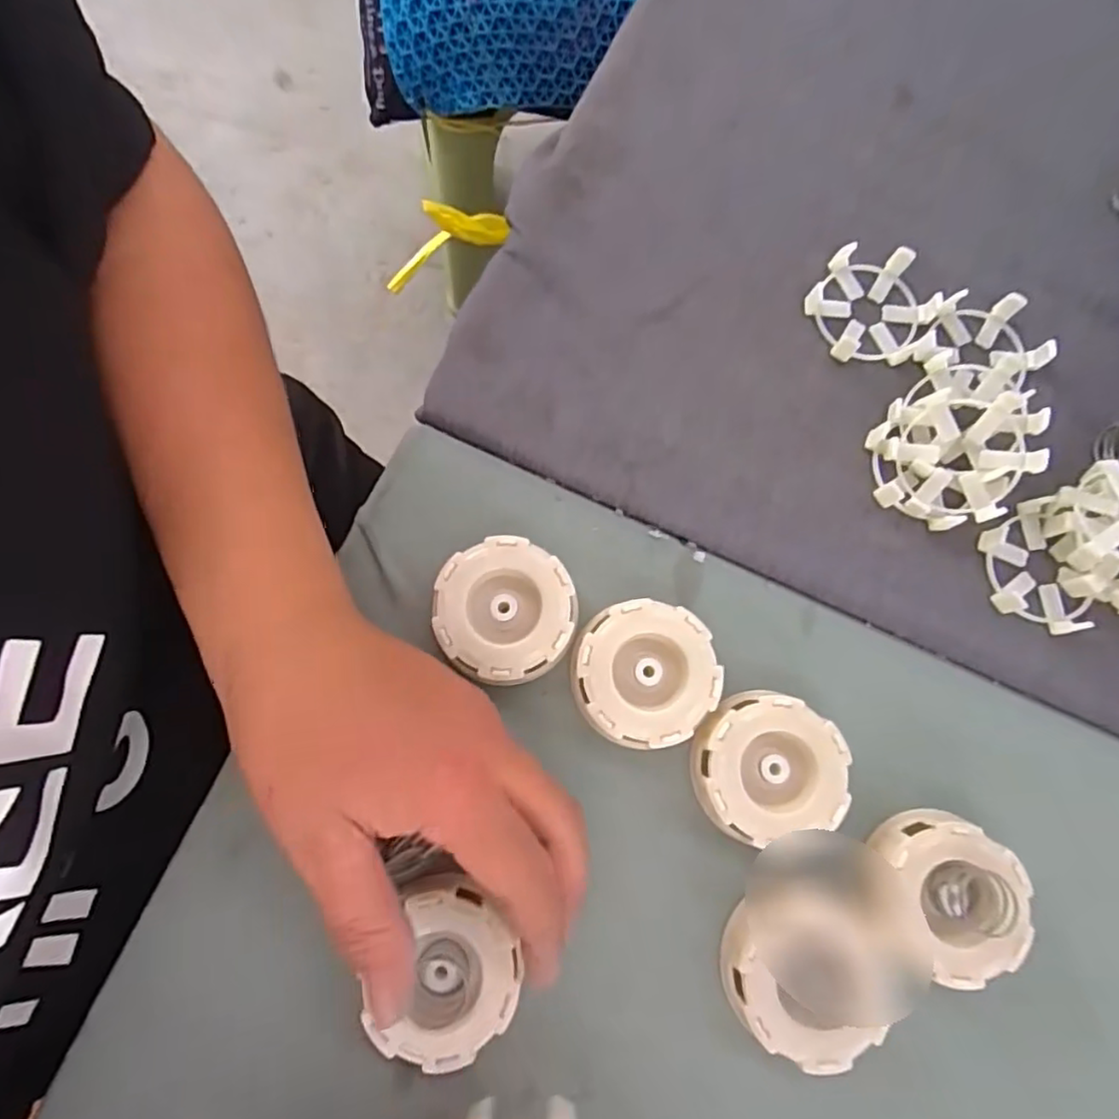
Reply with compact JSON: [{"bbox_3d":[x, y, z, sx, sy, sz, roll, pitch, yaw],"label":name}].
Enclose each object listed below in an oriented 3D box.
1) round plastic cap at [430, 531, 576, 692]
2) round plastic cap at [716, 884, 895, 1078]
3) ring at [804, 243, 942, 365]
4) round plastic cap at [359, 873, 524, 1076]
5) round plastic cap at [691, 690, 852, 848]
[{"bbox_3d":[-0.024,0.023,0.282,0.058,0.018,0.061,0,80,-1],"label":"round plastic cap"},{"bbox_3d":[0.096,0.163,0.256,0.059,0.021,0.060,0,80,-1],"label":"round plastic cap"},{"bbox_3d":[0.151,-0.123,0.314,0.055,0.014,0.058,0,80,-1],"label":"ring"},{"bbox_3d":[-0.042,0.161,0.252,0.052,0.018,0.060,21,80,3],"label":"round plastic cap"},{"bbox_3d":[0.087,0.085,0.271,0.060,0.014,0.056,0,80,-1],"label":"round plastic cap"}]

